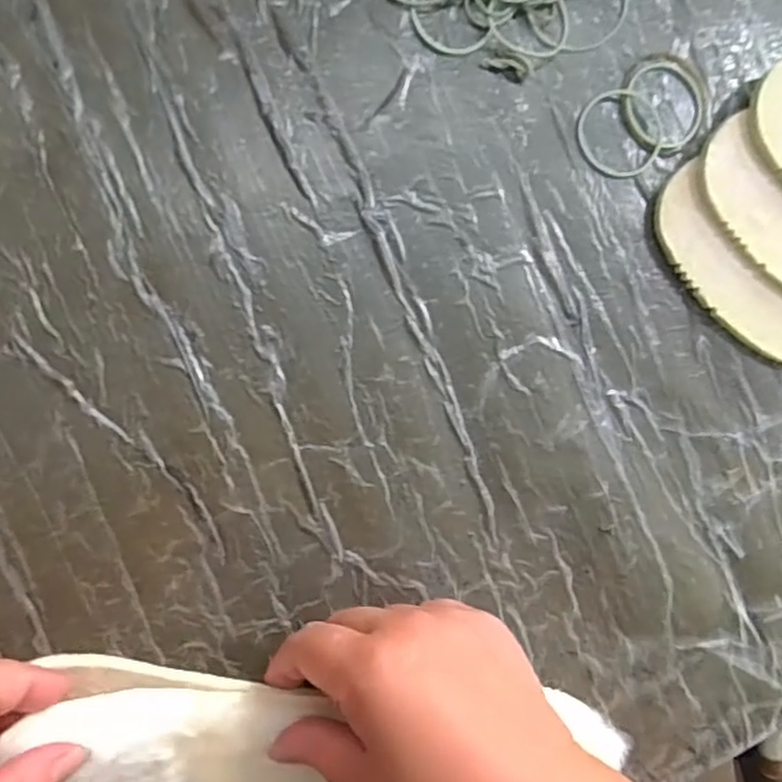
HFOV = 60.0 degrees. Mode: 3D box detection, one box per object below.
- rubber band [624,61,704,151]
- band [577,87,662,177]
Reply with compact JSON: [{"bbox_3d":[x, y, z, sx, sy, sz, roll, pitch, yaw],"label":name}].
[{"bbox_3d":[0.134,-0.139,0.330,0.039,0.004,0.042,0,90,-10],"label":"rubber band"},{"bbox_3d":[0.111,-0.125,0.329,0.041,0.005,0.042,0,90,-10],"label":"band"}]

